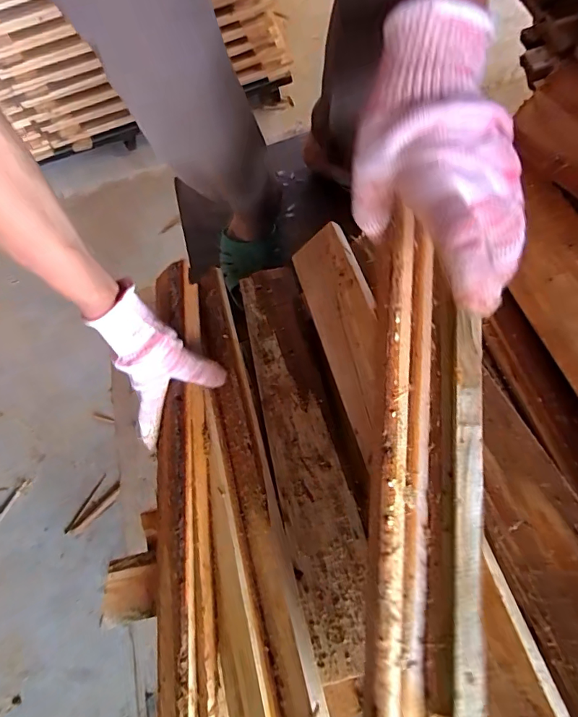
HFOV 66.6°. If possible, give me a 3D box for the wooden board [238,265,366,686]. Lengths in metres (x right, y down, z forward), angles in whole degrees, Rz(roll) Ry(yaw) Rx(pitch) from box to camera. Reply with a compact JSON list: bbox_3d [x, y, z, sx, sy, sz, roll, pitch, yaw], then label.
[{"bbox_3d":[0.011,0.071,0.468,0.069,0.014,0.433,-10,59,-6],"label":"wooden board"}]

